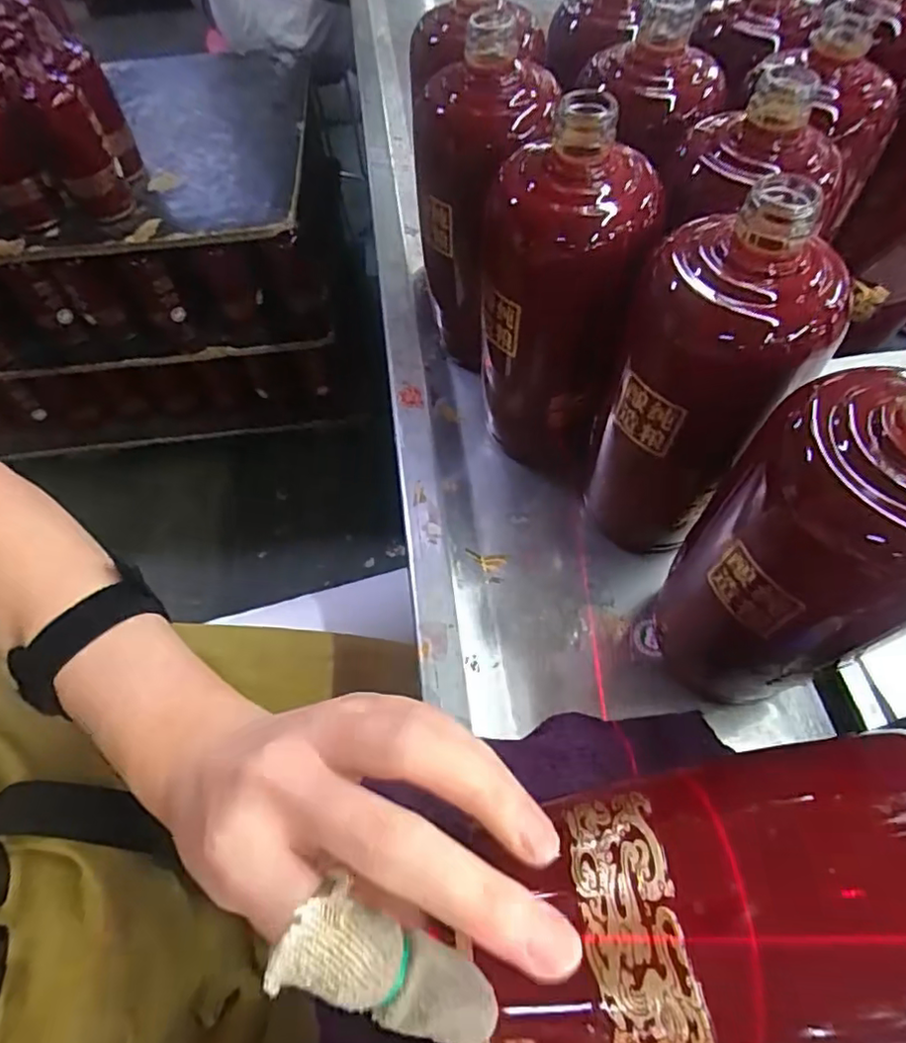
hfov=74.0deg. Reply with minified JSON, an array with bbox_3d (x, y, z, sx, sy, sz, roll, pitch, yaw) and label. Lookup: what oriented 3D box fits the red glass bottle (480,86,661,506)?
[{"bbox_3d":[0.053,-0.108,0.320,0.078,0.188,0.080,3,57,4],"label":"red glass bottle"}]

